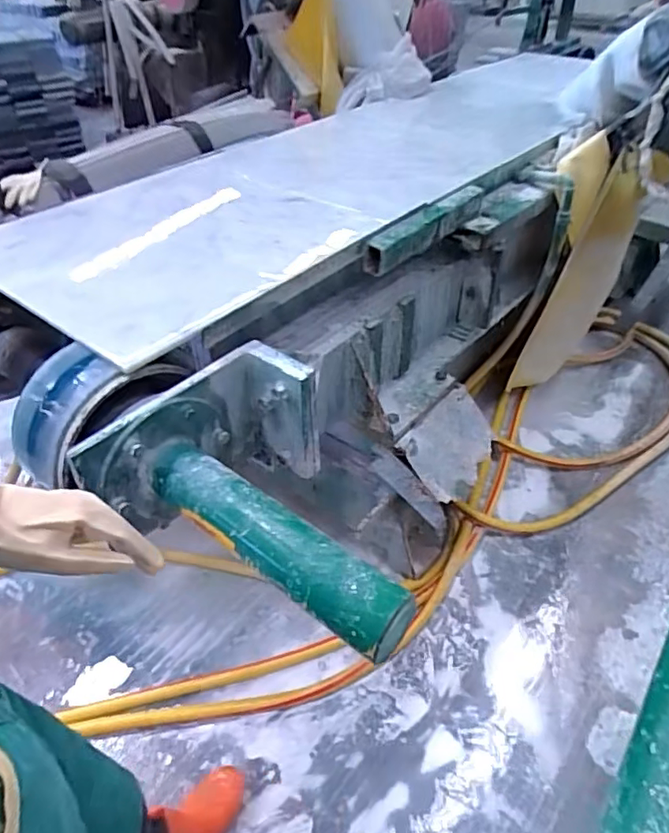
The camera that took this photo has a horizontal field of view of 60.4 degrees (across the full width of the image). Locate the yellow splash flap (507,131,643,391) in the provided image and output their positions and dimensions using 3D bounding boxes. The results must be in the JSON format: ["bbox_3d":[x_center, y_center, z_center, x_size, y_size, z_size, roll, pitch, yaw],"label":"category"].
[{"bbox_3d":[0.675,-0.398,1.625,0.215,0.738,0.122,-5,45,-5],"label":"yellow splash flap"}]

